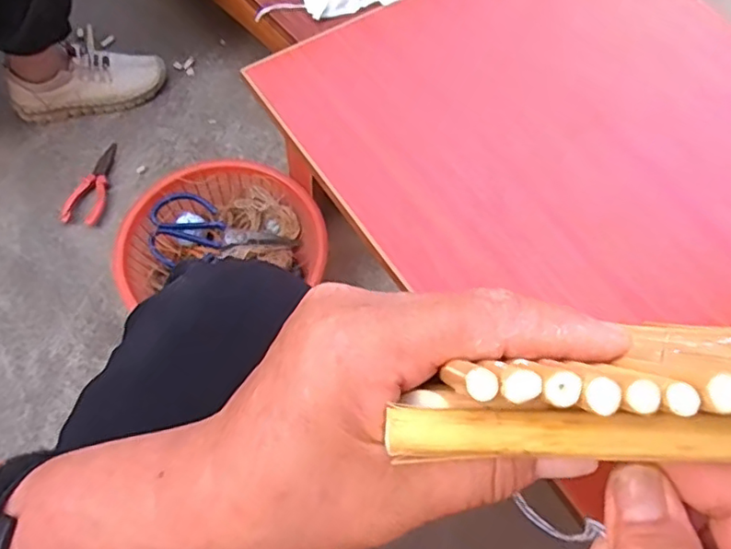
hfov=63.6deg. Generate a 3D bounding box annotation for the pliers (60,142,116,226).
[{"bbox_3d":[-0.409,-0.139,0.900,0.046,0.019,0.150,15,64,5],"label":"pliers"}]

